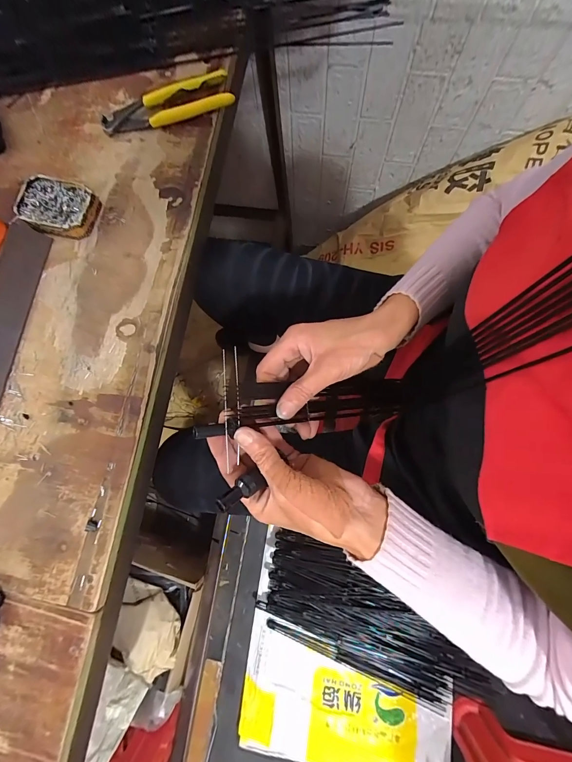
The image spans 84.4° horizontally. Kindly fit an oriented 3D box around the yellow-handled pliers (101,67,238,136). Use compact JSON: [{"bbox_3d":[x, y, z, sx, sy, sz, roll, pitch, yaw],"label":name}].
[{"bbox_3d":[-0.148,-0.346,0.388,0.161,0.031,0.049,-9,78,2],"label":"yellow-handled pliers"}]

